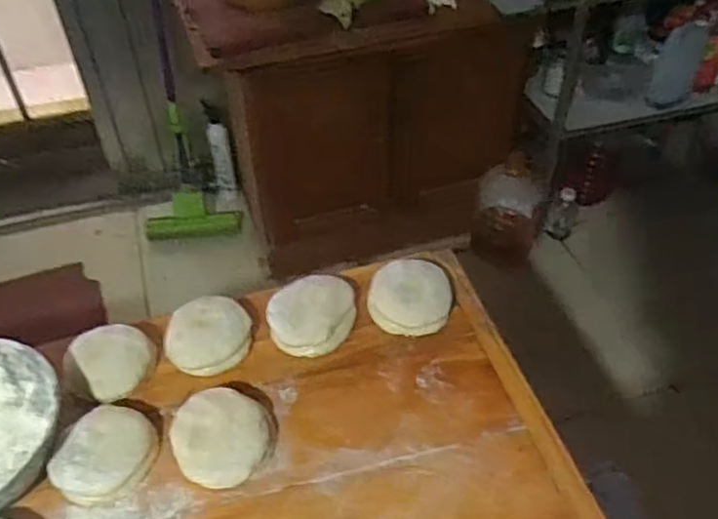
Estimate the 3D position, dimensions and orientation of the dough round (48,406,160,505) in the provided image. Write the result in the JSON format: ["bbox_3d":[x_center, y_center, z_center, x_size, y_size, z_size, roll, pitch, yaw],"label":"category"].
[{"bbox_3d":[-0.245,0.187,0.666,0.081,0.036,0.098,18,48,18],"label":"dough round"}]

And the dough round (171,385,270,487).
[{"bbox_3d":[-0.139,0.177,0.679,0.098,0.038,0.093,17,48,17],"label":"dough round"}]

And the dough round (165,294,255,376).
[{"bbox_3d":[-0.168,0.086,0.771,0.086,0.029,0.100,4,45,4],"label":"dough round"}]

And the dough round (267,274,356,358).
[{"bbox_3d":[-0.055,0.063,0.785,0.097,0.028,0.097,0,45,0],"label":"dough round"}]

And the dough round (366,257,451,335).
[{"bbox_3d":[0.059,0.042,0.793,0.093,0.038,0.087,0,45,0],"label":"dough round"}]

